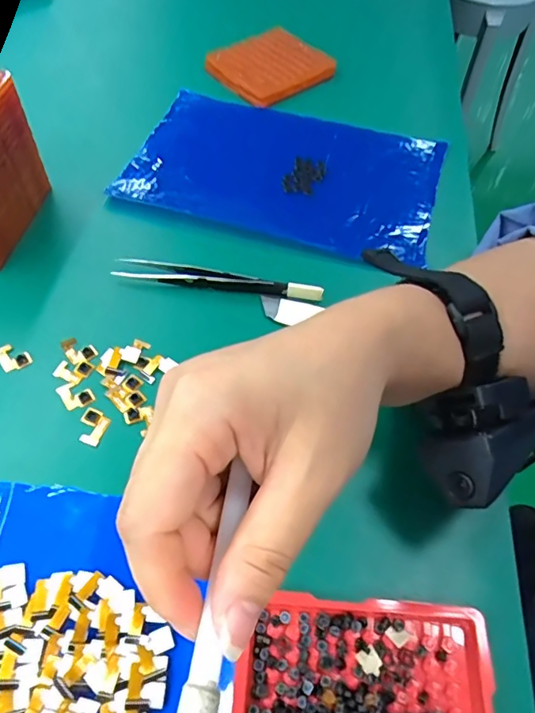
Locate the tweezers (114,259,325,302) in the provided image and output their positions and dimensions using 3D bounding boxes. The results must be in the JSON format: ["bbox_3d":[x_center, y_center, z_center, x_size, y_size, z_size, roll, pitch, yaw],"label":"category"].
[{"bbox_3d":[-0.031,-0.046,0.308,0.127,0.009,0.014,10,57,5],"label":"tweezers"}]

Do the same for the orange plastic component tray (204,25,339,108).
[{"bbox_3d":[0.003,-0.265,0.454,0.089,0.013,0.084,-35,64,-22],"label":"orange plastic component tray"}]

